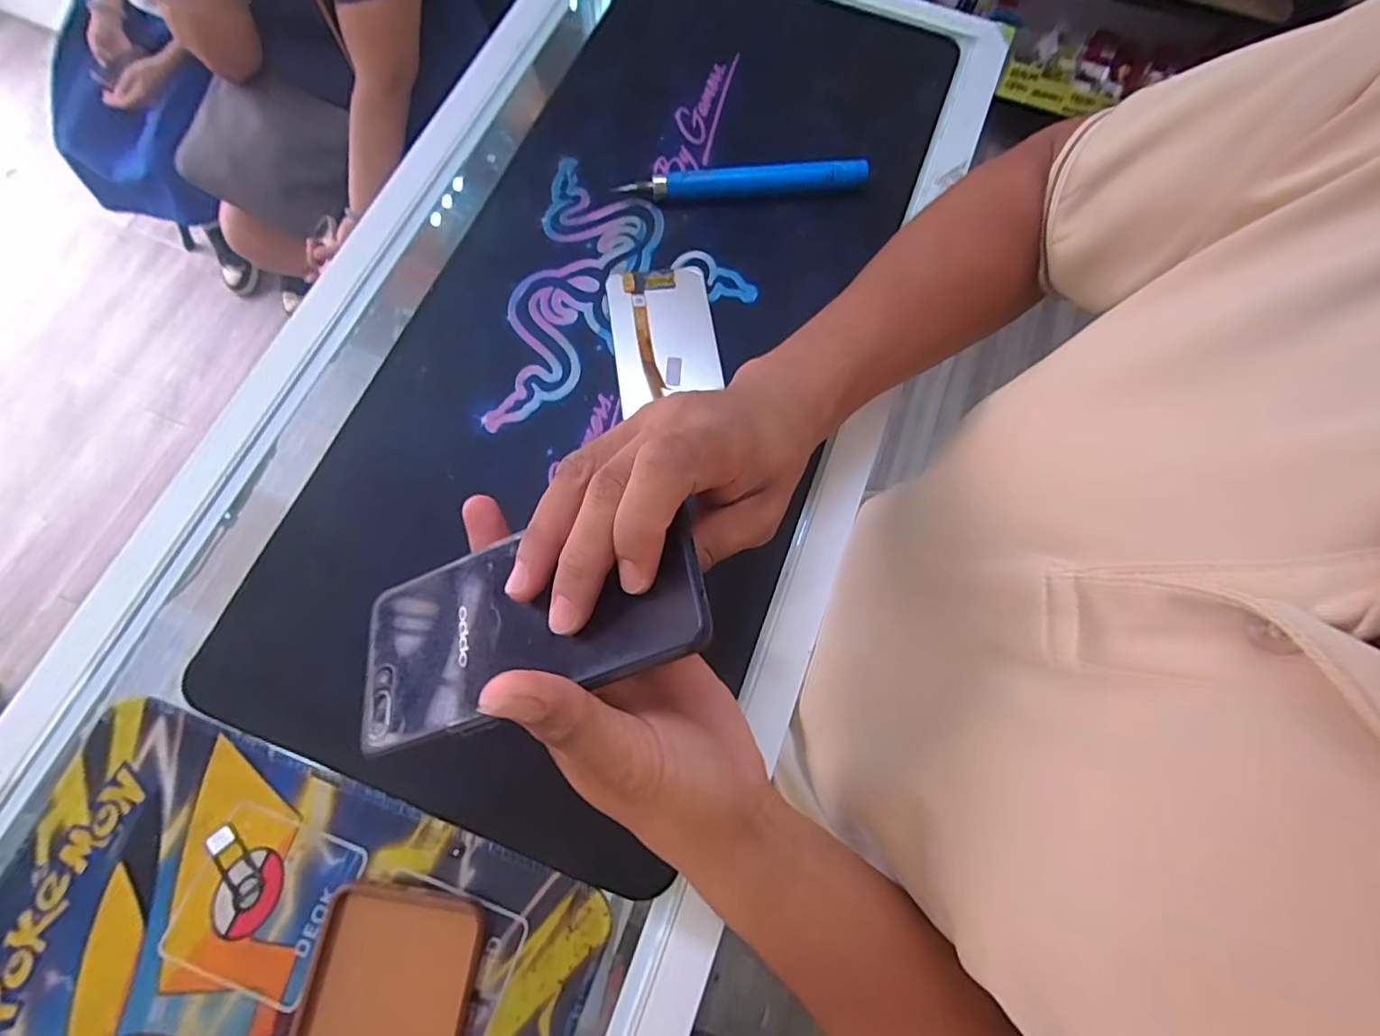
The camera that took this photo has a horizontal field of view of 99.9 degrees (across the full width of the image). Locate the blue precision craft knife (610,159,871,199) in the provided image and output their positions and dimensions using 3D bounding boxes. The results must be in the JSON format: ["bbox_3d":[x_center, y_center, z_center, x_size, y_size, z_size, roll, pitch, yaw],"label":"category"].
[{"bbox_3d":[0.043,-0.255,0.439,0.187,0.020,0.015,-5,73,-4],"label":"blue precision craft knife"}]

